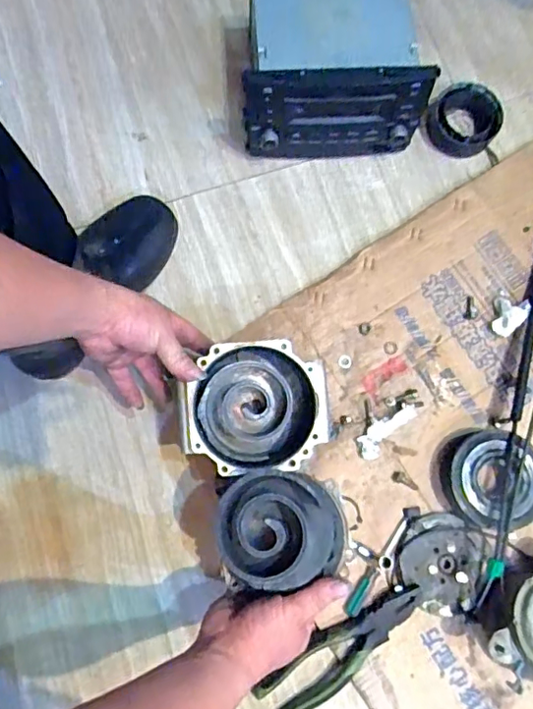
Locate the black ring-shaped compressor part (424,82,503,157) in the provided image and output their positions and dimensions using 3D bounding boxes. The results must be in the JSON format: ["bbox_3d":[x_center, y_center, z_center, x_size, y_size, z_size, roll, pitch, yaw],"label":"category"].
[{"bbox_3d":[0.258,-0.307,0.718,0.090,0.034,0.091,0,78,-1],"label":"black ring-shaped compressor part"}]

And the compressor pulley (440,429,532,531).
[{"bbox_3d":[0.250,0.136,0.604,0.103,0.037,0.100,-6,78,-2],"label":"compressor pulley"}]

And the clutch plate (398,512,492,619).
[{"bbox_3d":[0.190,0.223,0.591,0.085,0.014,0.096,29,79,5],"label":"clutch plate"}]

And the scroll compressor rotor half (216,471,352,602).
[{"bbox_3d":[0.014,0.156,0.491,0.114,0.061,0.101,-11,78,-3],"label":"scroll compressor rotor half"}]

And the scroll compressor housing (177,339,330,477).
[{"bbox_3d":[-0.012,0.055,0.545,0.138,0.074,0.118,-6,78,-2],"label":"scroll compressor housing"}]

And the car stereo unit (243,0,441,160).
[{"bbox_3d":[0.073,-0.357,0.674,0.202,0.122,0.192,-5,78,-2],"label":"car stereo unit"}]

